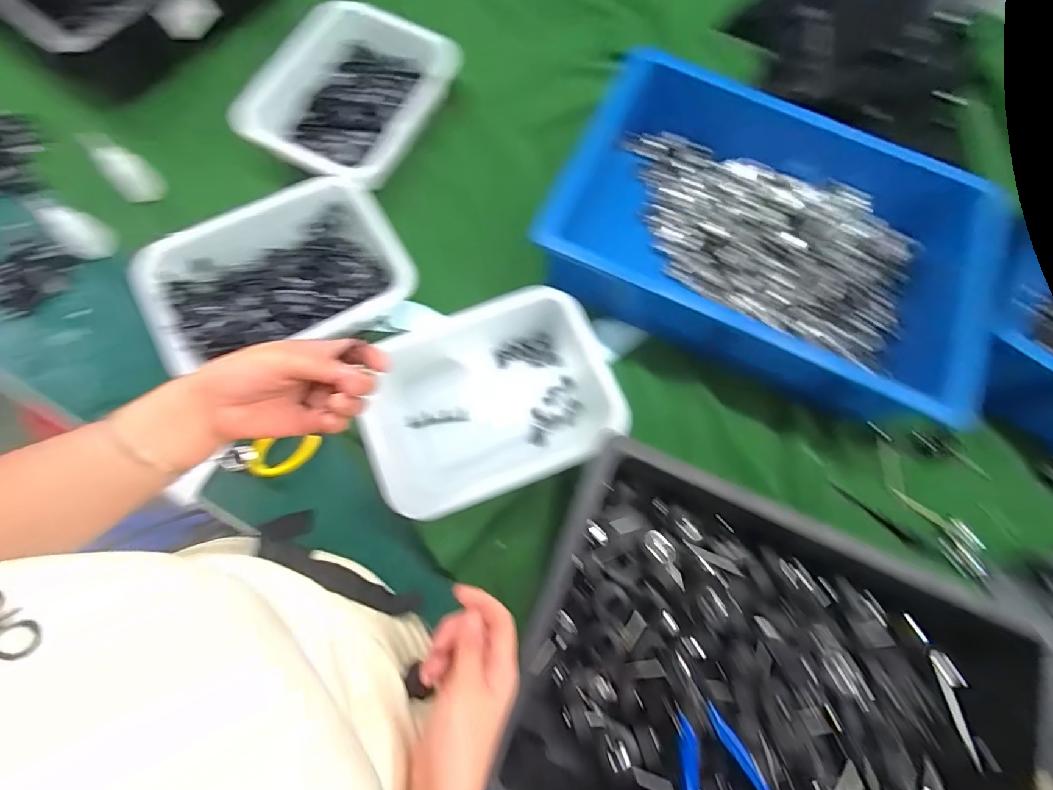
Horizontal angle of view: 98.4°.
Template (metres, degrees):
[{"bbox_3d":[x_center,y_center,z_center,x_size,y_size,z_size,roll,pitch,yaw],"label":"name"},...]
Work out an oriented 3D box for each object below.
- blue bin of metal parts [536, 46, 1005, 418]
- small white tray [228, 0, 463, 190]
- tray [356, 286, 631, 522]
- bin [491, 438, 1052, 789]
[{"bbox_3d":[0.281,-0.194,0.531,0.473,0.102,0.342,24,74,1],"label":"blue bin of metal parts"},{"bbox_3d":[-0.224,-0.392,0.600,0.193,0.056,0.258,26,75,7],"label":"small white tray"},{"bbox_3d":[-0.035,0.006,0.498,0.276,0.073,0.190,-19,77,-11],"label":"tray"},{"bbox_3d":[0.231,0.277,0.424,0.474,0.109,0.302,24,74,1],"label":"bin"}]

